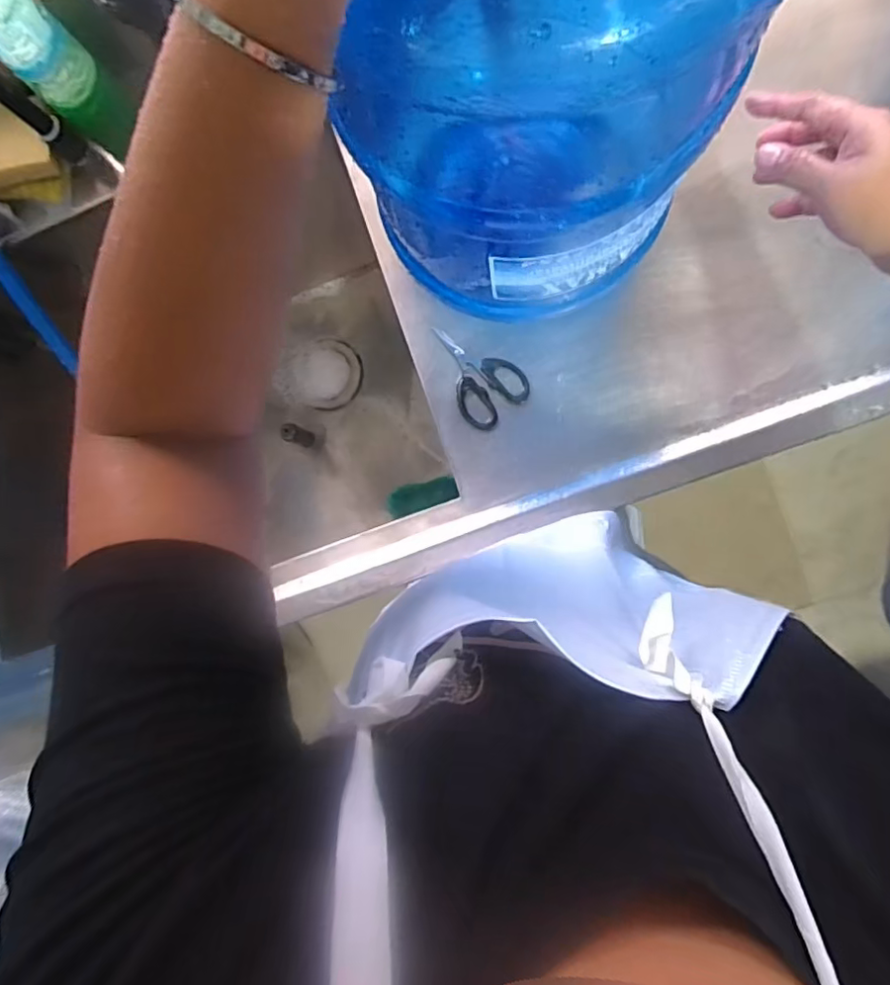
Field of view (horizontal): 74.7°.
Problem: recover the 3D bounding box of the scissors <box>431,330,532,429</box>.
[{"bbox_3d":[0.026,-0.116,0.562,0.066,0.004,0.105,-42,83,4],"label":"scissors"}]

